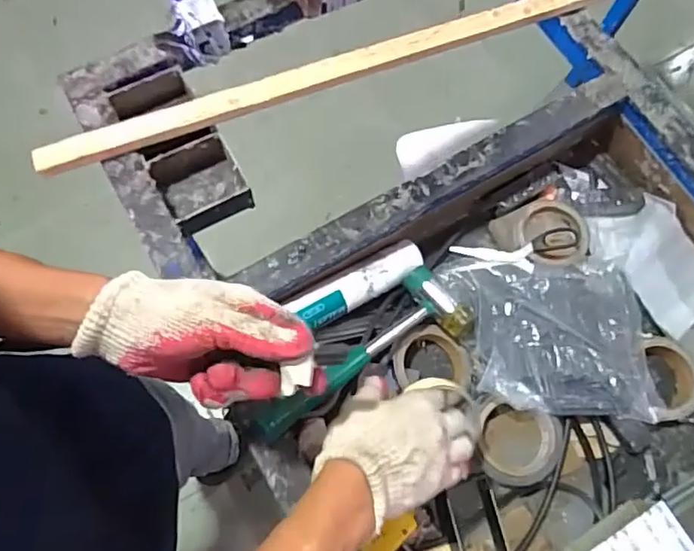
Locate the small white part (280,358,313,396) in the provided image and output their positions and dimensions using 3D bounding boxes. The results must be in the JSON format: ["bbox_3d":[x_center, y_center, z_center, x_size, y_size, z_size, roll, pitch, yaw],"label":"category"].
[{"bbox_3d":[-0.034,0.070,0.391,0.023,0.008,0.020,-13,72,-6],"label":"small white part"}]

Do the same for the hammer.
[{"bbox_3d":[0.011,0.085,0.629,0.279,0.034,0.071,-36,75,-30],"label":"hammer"}]

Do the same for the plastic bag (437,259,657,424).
[{"bbox_3d":[0.239,0.068,0.681,0.250,0.047,0.187,5,71,0],"label":"plastic bag"}]

